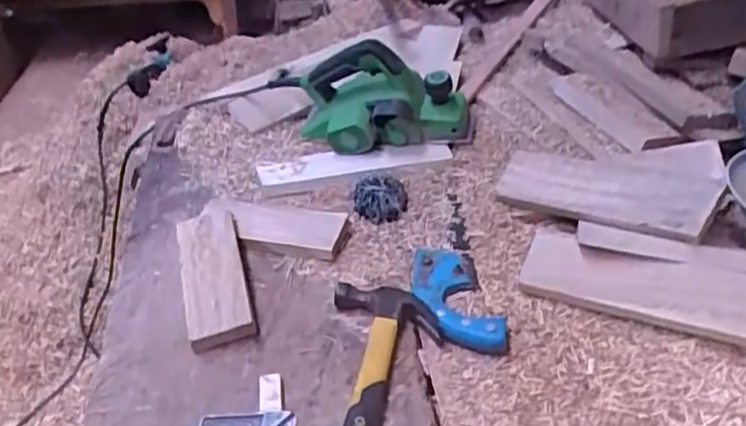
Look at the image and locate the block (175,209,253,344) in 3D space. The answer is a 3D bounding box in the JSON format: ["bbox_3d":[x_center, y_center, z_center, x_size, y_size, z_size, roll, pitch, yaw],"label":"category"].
[{"bbox_3d":[-0.190,0.066,0.775,0.073,0.021,0.185,-21,46,-2],"label":"block"}]

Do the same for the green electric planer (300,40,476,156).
[{"bbox_3d":[0.017,-0.149,0.856,0.221,0.175,0.121,3,36,4],"label":"green electric planer"}]

